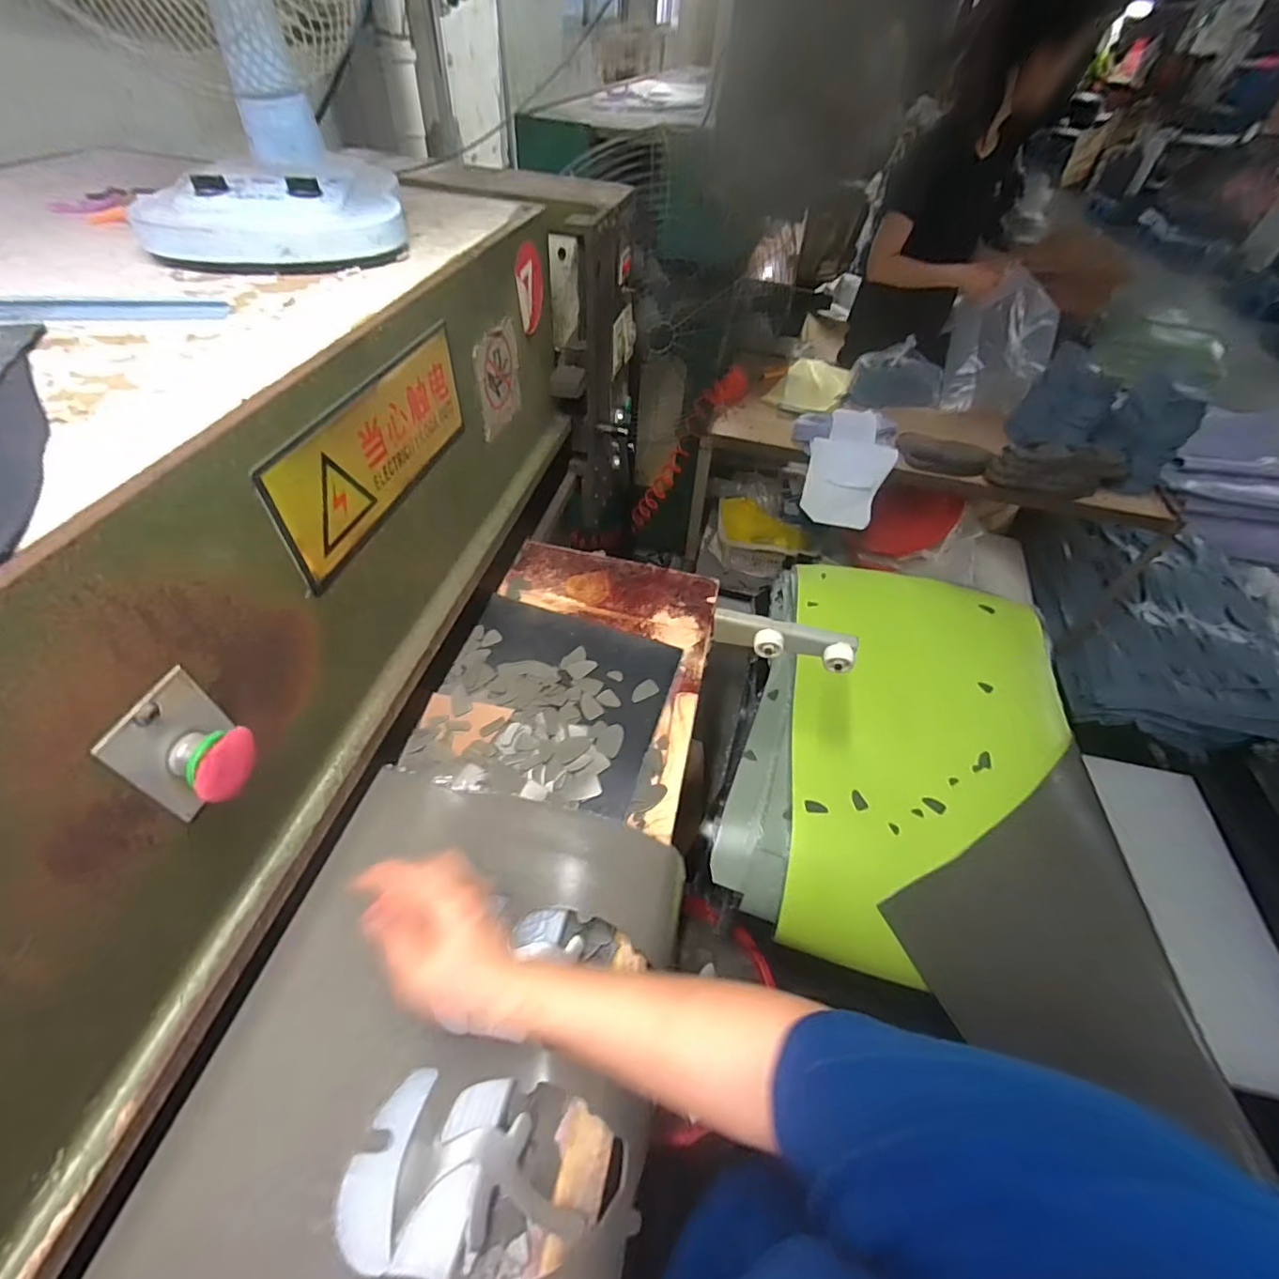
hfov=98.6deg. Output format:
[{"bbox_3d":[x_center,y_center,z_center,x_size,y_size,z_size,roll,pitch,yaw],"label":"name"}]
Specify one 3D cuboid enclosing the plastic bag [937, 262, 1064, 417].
[{"bbox_3d":[0.919,-0.756,1.419,0.242,0.295,0.053,1,10,43],"label":"plastic bag"}]

